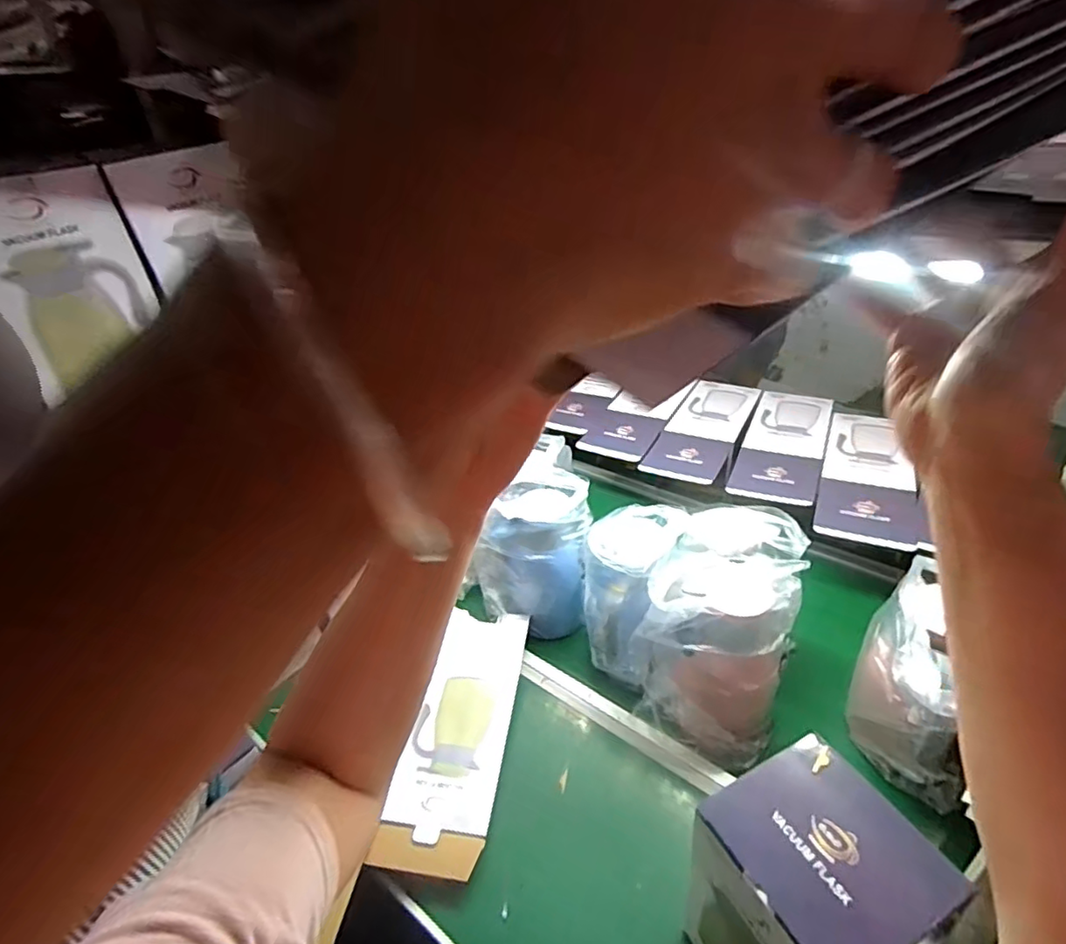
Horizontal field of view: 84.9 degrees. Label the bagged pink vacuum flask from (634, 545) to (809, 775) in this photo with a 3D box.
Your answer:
[{"bbox_3d":[0.243,0.241,0.790,0.165,0.254,0.151,21,42,33],"label":"bagged pink vacuum flask"}]

